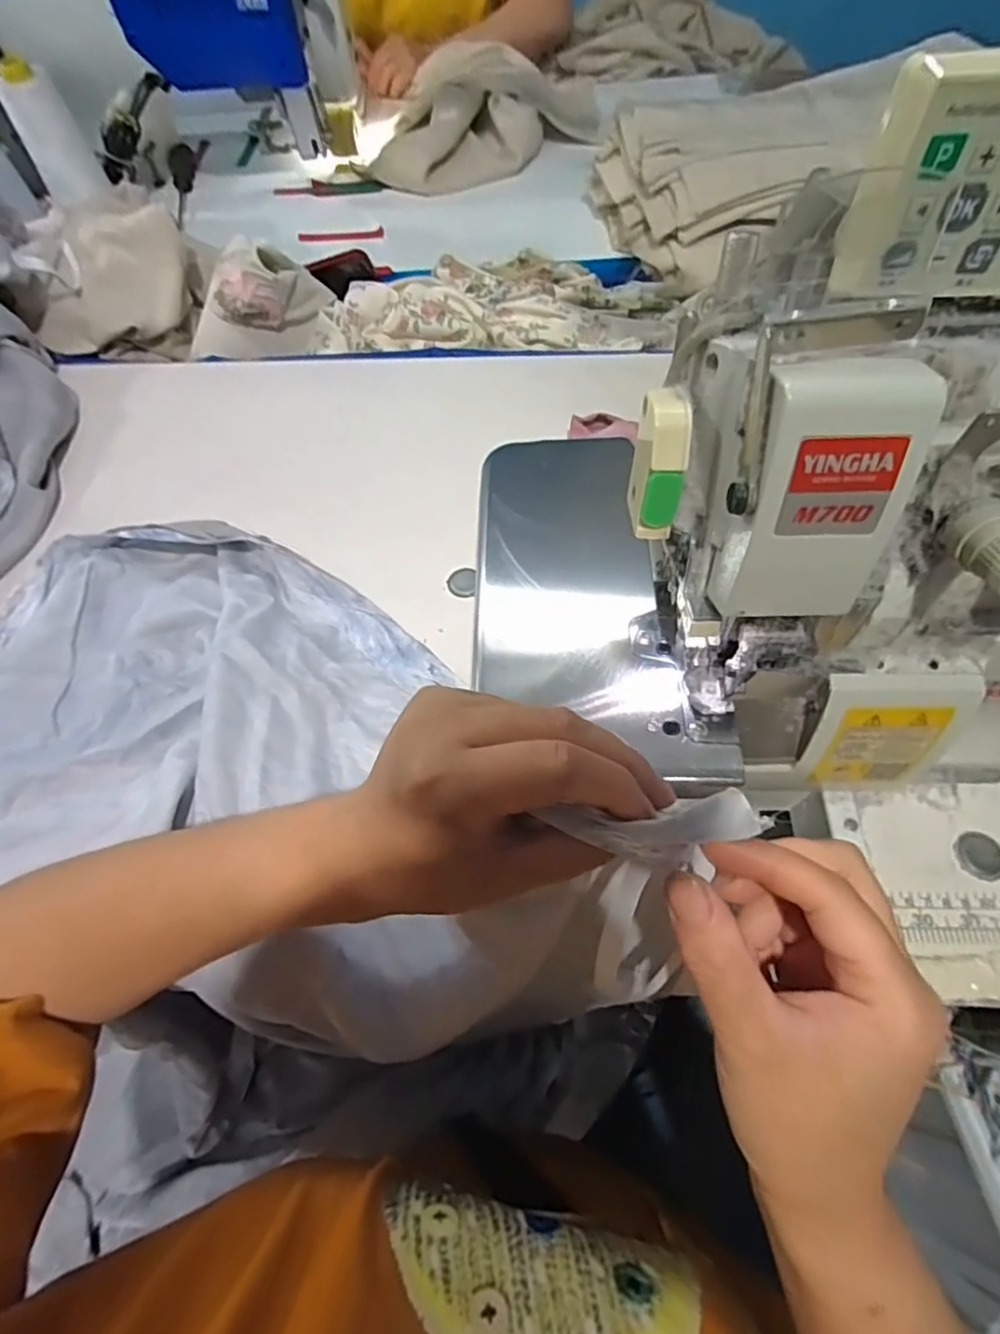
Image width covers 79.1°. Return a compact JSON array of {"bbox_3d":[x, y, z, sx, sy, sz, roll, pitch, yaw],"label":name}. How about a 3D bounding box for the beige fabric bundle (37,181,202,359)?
[{"bbox_3d":[-0.411,-0.407,0.649,0.133,0.105,0.156,10,63,9],"label":"beige fabric bundle"}]

